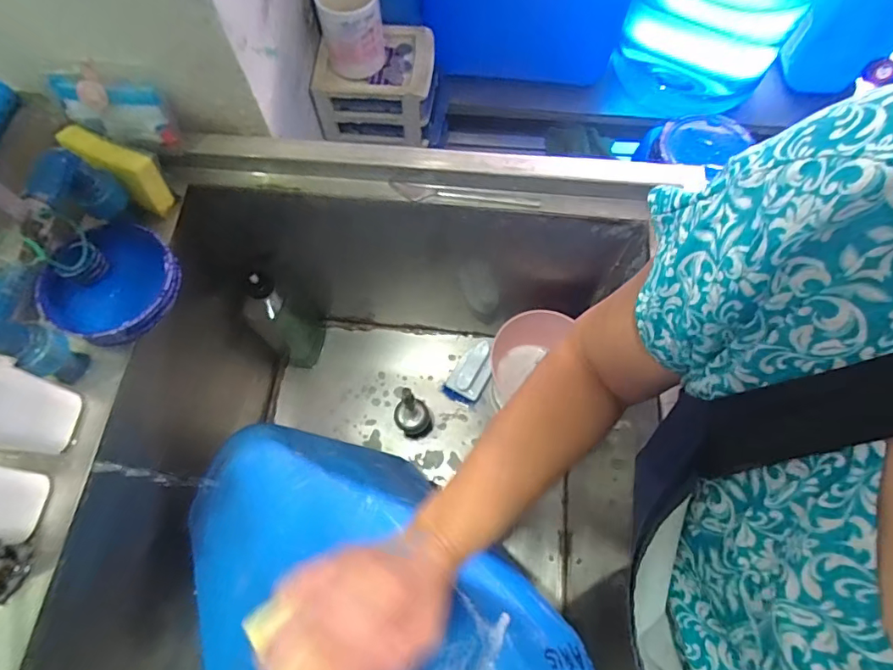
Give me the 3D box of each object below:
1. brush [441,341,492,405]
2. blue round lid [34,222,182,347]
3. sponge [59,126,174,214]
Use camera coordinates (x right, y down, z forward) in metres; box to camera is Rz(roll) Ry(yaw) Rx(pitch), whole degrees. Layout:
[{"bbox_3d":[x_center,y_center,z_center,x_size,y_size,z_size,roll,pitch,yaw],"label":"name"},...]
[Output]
[{"bbox_3d":[0.041,0.063,0.818,0.060,0.066,0.099,33,73,12],"label":"brush"},{"bbox_3d":[-0.323,-0.050,0.486,0.112,0.048,0.125,12,70,5],"label":"blue round lid"},{"bbox_3d":[-0.336,-0.172,0.501,0.094,0.060,0.035,31,72,12],"label":"sponge"}]

